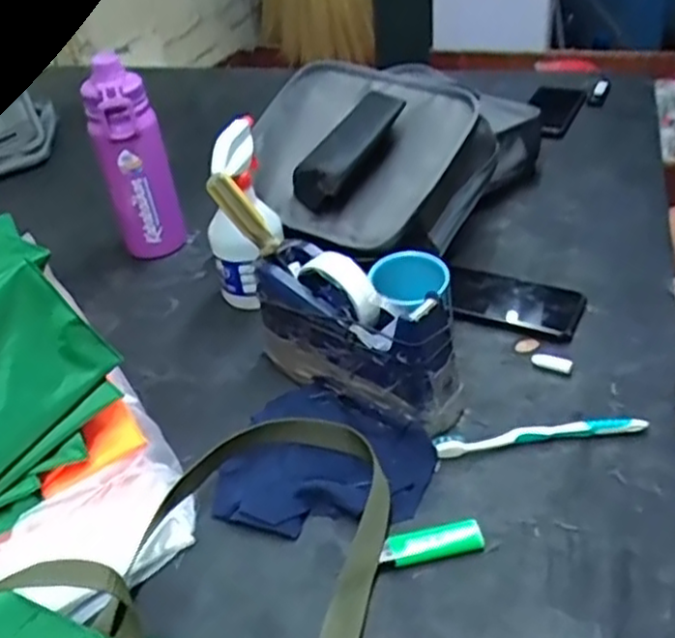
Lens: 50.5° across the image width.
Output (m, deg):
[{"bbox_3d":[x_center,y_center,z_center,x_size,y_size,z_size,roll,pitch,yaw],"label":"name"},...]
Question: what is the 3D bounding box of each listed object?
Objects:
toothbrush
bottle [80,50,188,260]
[{"bbox_3d":[0.166,0.096,0.597,0.171,0.018,0.023,-6,37,1],"label":"toothbrush"},{"bbox_3d":[-0.236,-0.180,0.841,0.064,0.224,0.061,15,43,26],"label":"bottle"}]

